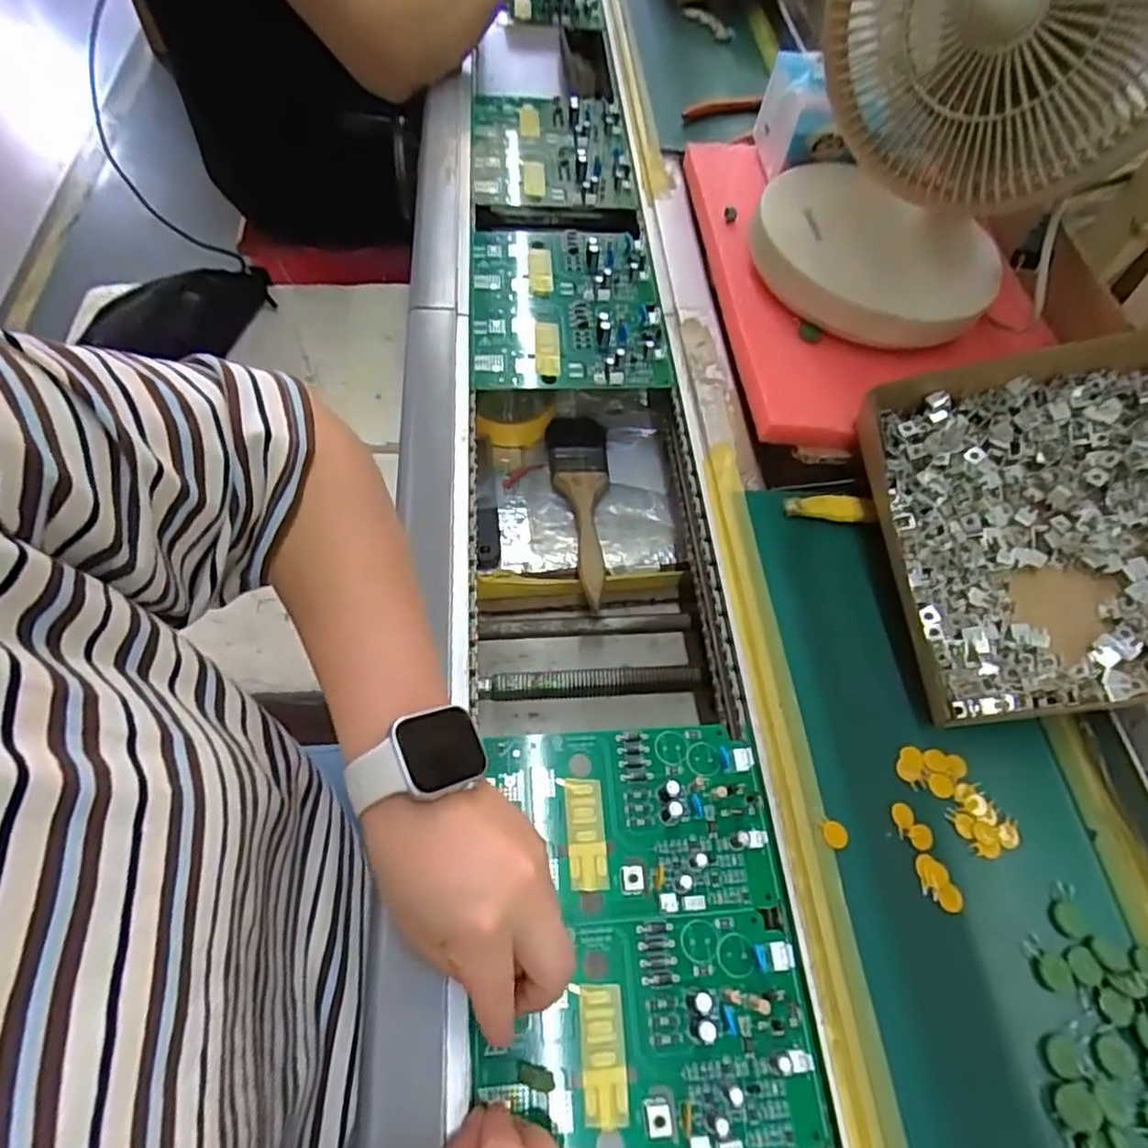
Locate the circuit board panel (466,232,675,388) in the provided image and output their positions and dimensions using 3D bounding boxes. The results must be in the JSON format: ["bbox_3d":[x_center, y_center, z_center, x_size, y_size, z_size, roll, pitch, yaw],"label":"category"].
[{"bbox_3d":[-0.009,-0.227,0.556,0.153,0.021,0.177,-2,60,-5],"label":"circuit board panel"}]

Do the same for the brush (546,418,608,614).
[{"bbox_3d":[0.006,-0.062,0.547,0.050,0.018,0.185,-1,60,-4],"label":"brush"}]

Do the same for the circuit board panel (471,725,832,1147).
[{"bbox_3d":[0.033,0.174,0.333,0.150,0.014,0.190,-2,60,-5],"label":"circuit board panel"}]

